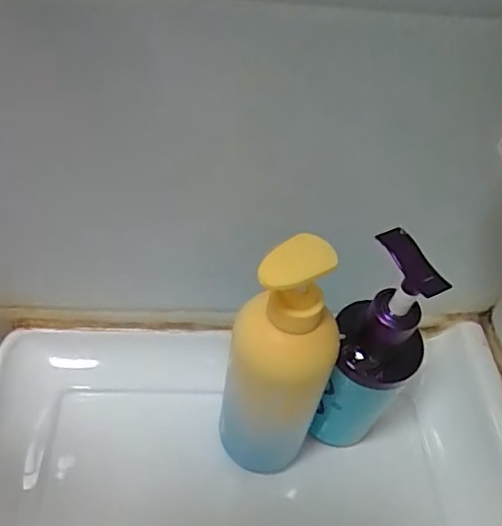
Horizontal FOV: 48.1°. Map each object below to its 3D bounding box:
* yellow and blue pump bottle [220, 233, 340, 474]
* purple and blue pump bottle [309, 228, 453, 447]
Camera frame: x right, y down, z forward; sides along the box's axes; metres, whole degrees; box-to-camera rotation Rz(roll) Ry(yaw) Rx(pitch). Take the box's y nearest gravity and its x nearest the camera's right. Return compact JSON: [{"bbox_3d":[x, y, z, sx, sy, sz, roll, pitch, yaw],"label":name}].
[{"bbox_3d":[0.019,0.087,0.416,0.069,0.246,0.055,16,49,8],"label":"yellow and blue pump bottle"},{"bbox_3d":[0.091,0.078,0.438,0.063,0.222,0.055,33,53,21],"label":"purple and blue pump bottle"}]

